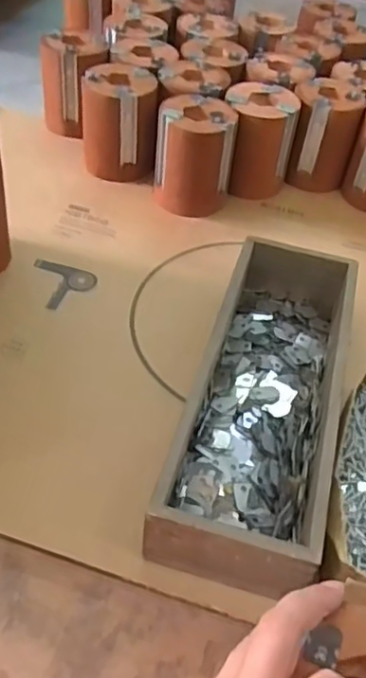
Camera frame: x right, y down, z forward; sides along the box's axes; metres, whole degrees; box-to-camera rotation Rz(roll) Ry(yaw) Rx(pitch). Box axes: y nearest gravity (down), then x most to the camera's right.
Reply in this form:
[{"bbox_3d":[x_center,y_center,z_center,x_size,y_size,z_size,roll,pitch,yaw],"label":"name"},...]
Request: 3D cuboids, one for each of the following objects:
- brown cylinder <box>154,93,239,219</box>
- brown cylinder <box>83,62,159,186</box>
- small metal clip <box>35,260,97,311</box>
[{"bbox_3d":[0.012,-0.192,0.635,0.080,0.097,0.084,5,49,0],"label":"brown cylinder"},{"bbox_3d":[-0.069,-0.242,0.671,0.075,0.104,0.084,1,49,-4],"label":"brown cylinder"},{"bbox_3d":[-0.107,-0.053,0.565,0.051,0.004,0.064,-9,53,-19],"label":"small metal clip"}]

